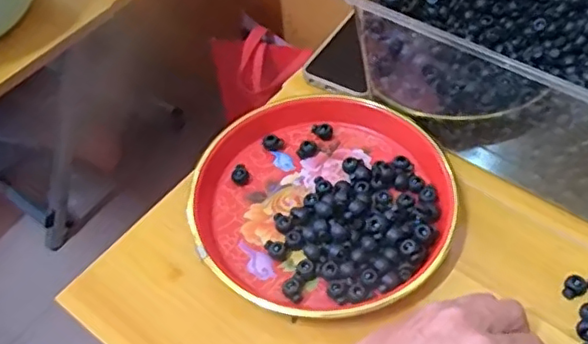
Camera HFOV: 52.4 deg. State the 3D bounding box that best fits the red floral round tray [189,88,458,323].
[{"bbox_3d":[0.027,0.017,0.527,0.215,0.029,0.229,-2,53,3],"label":"red floral round tray"}]

